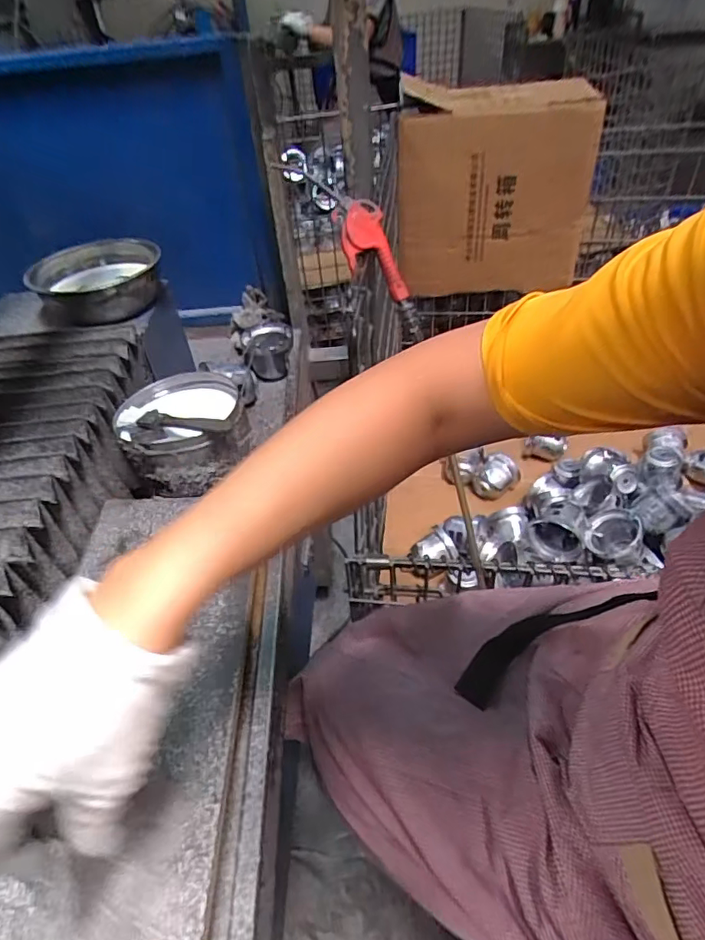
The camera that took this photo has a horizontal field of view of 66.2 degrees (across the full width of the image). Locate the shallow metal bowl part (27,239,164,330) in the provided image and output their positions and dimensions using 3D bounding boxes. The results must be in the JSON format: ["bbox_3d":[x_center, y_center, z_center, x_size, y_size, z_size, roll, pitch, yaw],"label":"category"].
[{"bbox_3d":[-0.382,-0.286,0.812,0.188,0.052,0.161,-19,45,-14],"label":"shallow metal bowl part"}]

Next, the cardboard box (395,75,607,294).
[{"bbox_3d":[0.326,-0.665,1.318,0.456,0.431,0.203,-9,43,-4],"label":"cardboard box"}]

